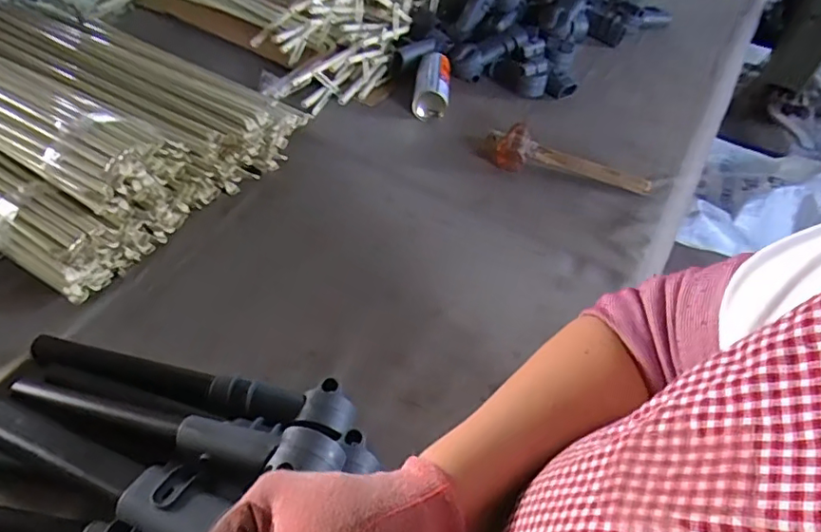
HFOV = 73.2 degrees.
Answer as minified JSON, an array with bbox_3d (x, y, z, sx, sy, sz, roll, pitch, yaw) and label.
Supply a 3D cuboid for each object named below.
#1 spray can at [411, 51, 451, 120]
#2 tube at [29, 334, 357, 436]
[{"bbox_3d":[0.047,-0.364,1.098,0.071,0.068,0.182,8,47,1],"label":"spray can"},{"bbox_3d":[-0.257,0.136,0.647,0.399,0.059,0.059,13,48,6],"label":"tube"}]

